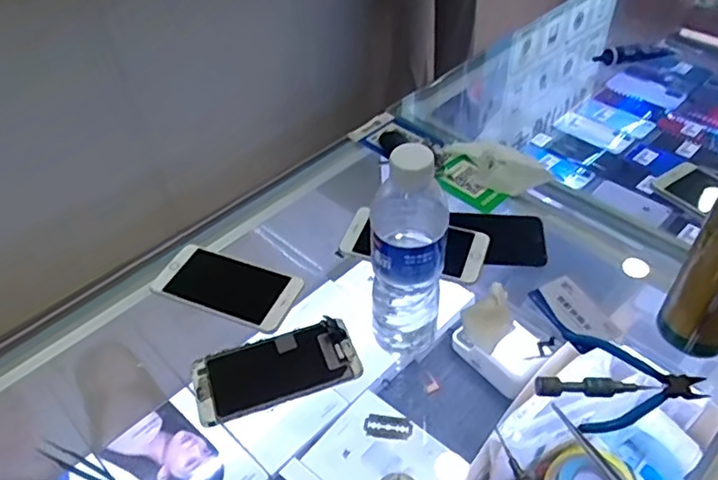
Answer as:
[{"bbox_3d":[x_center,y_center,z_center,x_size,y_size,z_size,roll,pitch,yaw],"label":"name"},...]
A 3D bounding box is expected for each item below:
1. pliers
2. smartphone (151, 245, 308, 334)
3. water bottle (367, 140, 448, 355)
[{"bbox_3d":[0.232,0.100,0.575,0.117,0.024,0.154,-12,46,-9],"label":"pliers"},{"bbox_3d":[-0.141,0.050,0.642,0.157,0.009,0.076,17,48,19],"label":"smartphone"},{"bbox_3d":[0.042,0.014,0.498,0.056,0.215,0.053,8,46,11],"label":"water bottle"}]

